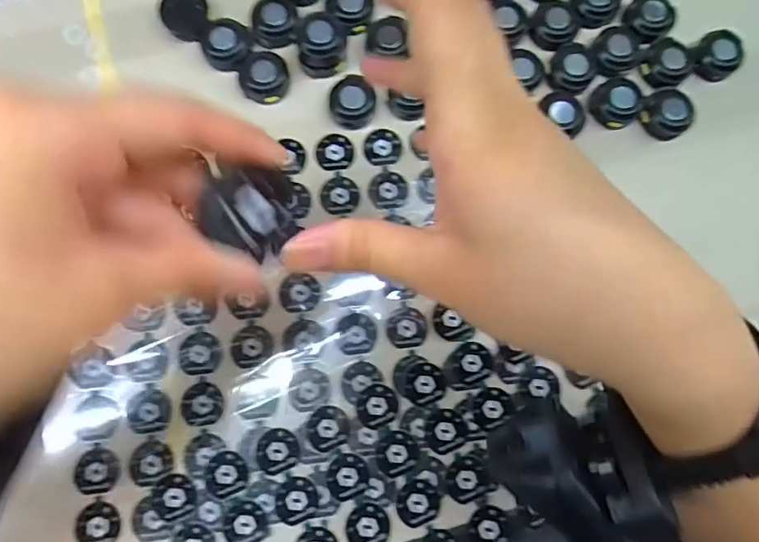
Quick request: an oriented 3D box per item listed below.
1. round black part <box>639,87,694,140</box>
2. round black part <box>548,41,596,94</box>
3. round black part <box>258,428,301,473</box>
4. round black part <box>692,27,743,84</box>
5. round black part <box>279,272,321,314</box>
[{"bbox_3d":[0.178,-0.098,0.300,0.032,0.012,0.029,-41,84,-6],"label":"round black part"},{"bbox_3d":[0.120,-0.128,0.303,0.027,0.010,0.034,18,80,1],"label":"round black part"},{"bbox_3d":[-0.054,0.097,0.262,0.022,0.004,0.023,0,81,-2],"label":"round black part"},{"bbox_3d":[0.212,-0.137,0.308,0.026,0.008,0.032,23,82,3],"label":"round black part"},{"bbox_3d":[-0.045,0.012,0.278,0.023,0.004,0.022,0,81,-2],"label":"round black part"}]

